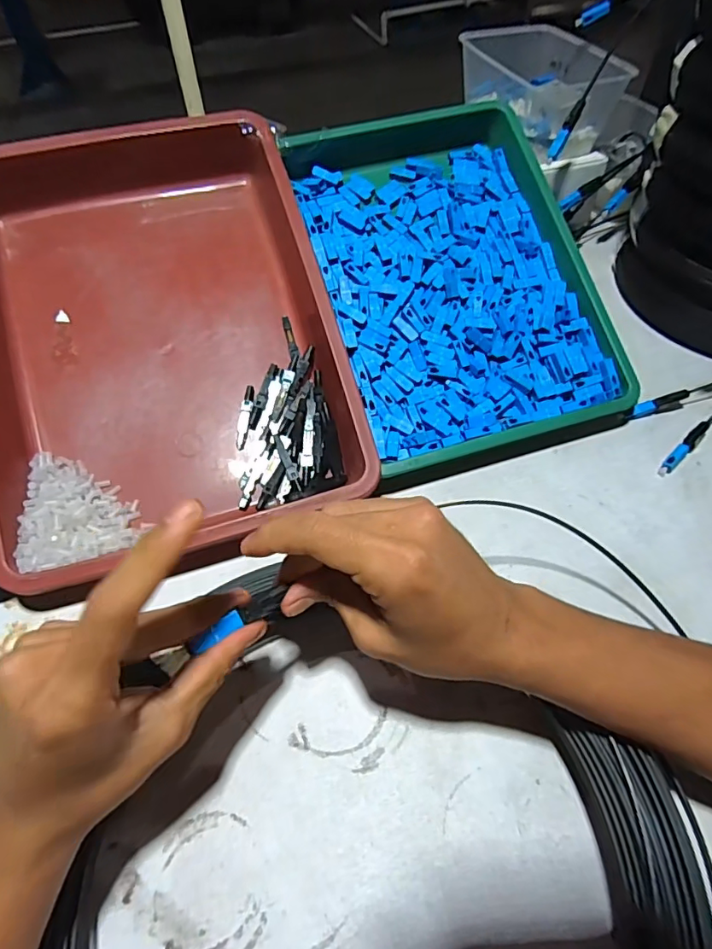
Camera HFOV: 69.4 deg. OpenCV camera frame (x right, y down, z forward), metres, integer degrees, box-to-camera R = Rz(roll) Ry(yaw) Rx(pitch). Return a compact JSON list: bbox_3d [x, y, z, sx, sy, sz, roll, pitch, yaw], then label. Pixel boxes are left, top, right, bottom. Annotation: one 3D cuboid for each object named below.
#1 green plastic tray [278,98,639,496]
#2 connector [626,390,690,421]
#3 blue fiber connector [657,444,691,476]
[{"bbox_3d":[0.084,-0.176,0.447,0.218,0.042,0.331,-15,75,-6],"label":"green plastic tray"},{"bbox_3d":[0.257,-0.058,0.441,0.052,0.011,0.012,-19,53,5],"label":"connector"},{"bbox_3d":[0.255,-0.012,0.412,0.036,0.010,0.009,-43,61,-8],"label":"blue fiber connector"}]

